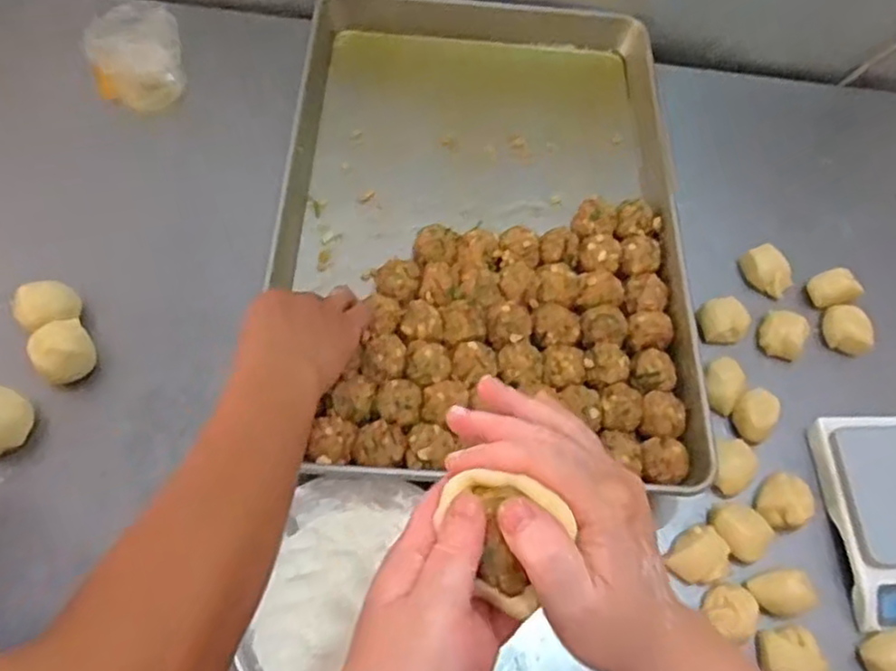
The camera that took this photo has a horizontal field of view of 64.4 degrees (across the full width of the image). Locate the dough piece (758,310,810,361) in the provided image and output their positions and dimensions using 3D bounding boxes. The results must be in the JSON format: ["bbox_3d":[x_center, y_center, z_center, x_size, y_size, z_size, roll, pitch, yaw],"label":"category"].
[{"bbox_3d":[0.339,-0.002,0.716,0.045,0.027,0.052,-37,71,-19],"label":"dough piece"}]

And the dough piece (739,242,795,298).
[{"bbox_3d":[0.337,-0.067,0.753,0.039,0.031,0.052,-24,67,-15],"label":"dough piece"}]

